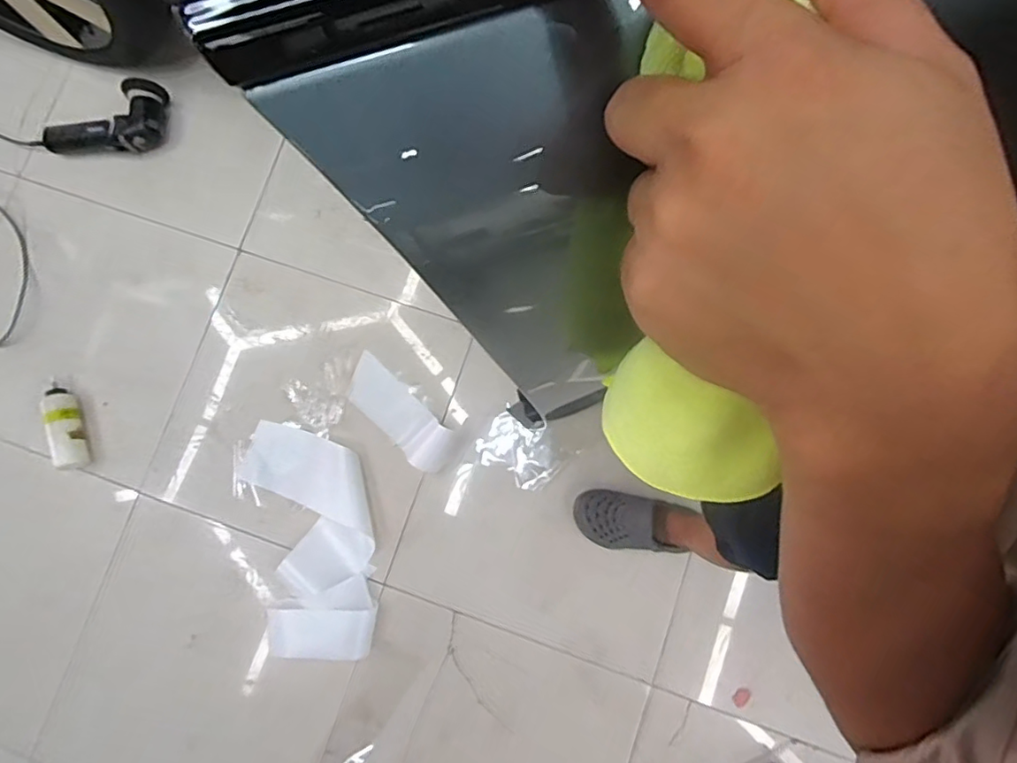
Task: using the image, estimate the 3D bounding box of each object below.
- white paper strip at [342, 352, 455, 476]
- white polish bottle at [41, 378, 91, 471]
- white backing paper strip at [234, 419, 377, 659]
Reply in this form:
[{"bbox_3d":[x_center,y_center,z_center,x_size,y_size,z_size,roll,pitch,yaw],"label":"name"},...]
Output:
[{"bbox_3d":[-0.230,0.074,1.226,0.275,0.040,0.105,42,87,7],"label":"white paper strip"},{"bbox_3d":[-0.928,0.078,1.196,0.063,0.059,0.223,-29,68,-6],"label":"white polish bottle"},{"bbox_3d":[-0.405,0.307,1.160,0.243,0.070,0.479,-13,82,2],"label":"white backing paper strip"}]

